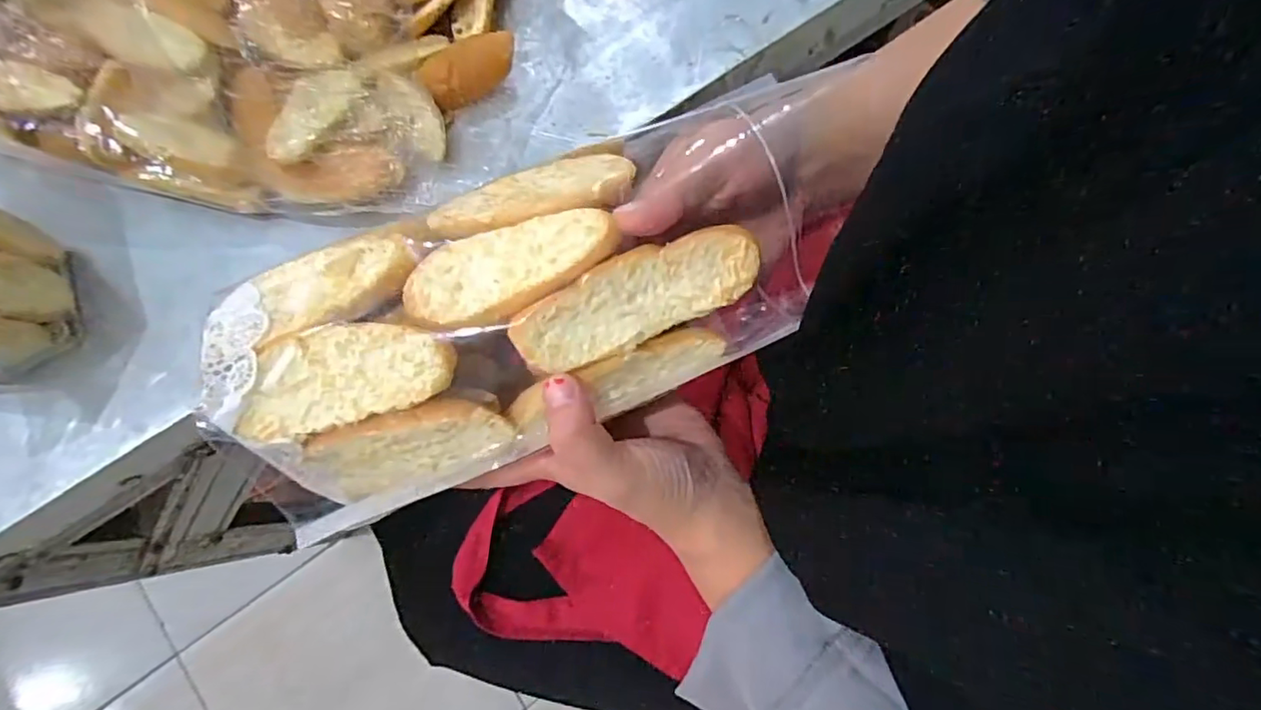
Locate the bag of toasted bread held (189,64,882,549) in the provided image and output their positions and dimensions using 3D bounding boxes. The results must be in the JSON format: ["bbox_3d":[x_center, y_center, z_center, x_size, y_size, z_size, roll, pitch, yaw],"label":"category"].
[{"bbox_3d":[-0.043,-0.025,0.236,0.240,0.043,0.116,-21,77,-5],"label":"bag of toasted bread held"}]

